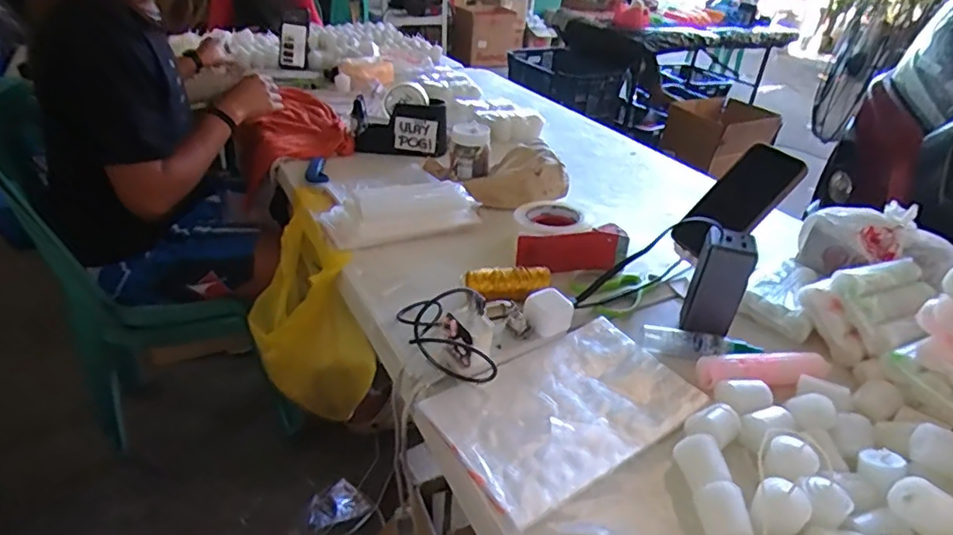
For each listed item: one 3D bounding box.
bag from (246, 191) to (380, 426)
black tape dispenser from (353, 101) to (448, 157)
[{"bbox_3d":[-0.281,0.072,0.914,0.155,0.297,0.257,-14,36,-27],"label":"bag"},{"bbox_3d":[-0.153,-0.286,1.140,0.184,0.085,0.063,-1,32,-8],"label":"black tape dispenser"}]

